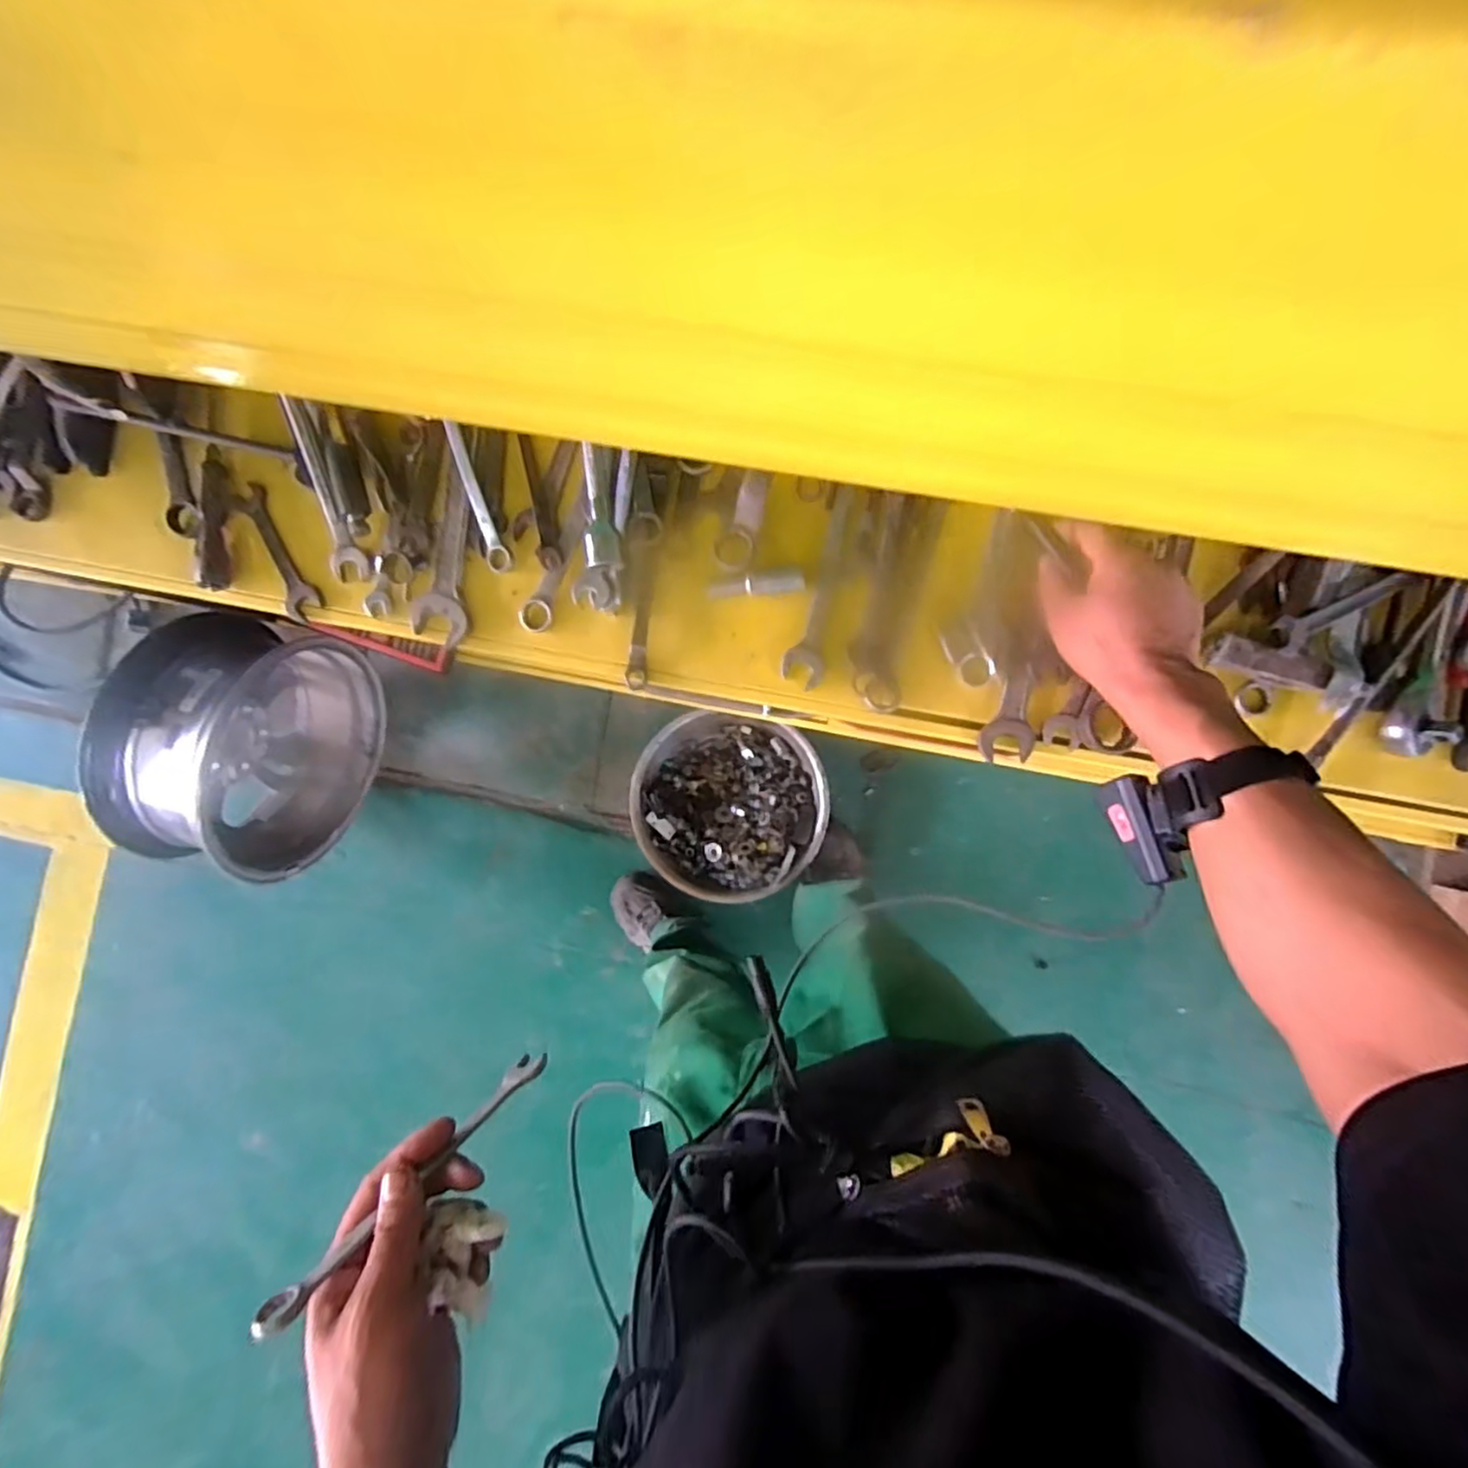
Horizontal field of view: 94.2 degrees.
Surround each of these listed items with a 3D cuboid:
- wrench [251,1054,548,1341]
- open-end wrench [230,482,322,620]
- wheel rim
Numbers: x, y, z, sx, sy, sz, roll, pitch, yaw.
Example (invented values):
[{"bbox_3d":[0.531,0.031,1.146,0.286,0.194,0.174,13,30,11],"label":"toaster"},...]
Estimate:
[{"bbox_3d":[-0.177,0.249,0.386,0.013,0.176,0.018,51,133,3],"label":"wrench"},{"bbox_3d":[-0.385,-0.154,0.582,0.029,0.008,0.113,-16,104,3],"label":"open-end wrench"},{"bbox_3d":[-0.822,0.022,1.166,0.233,0.367,0.411,15,90,4],"label":"wheel rim"}]

